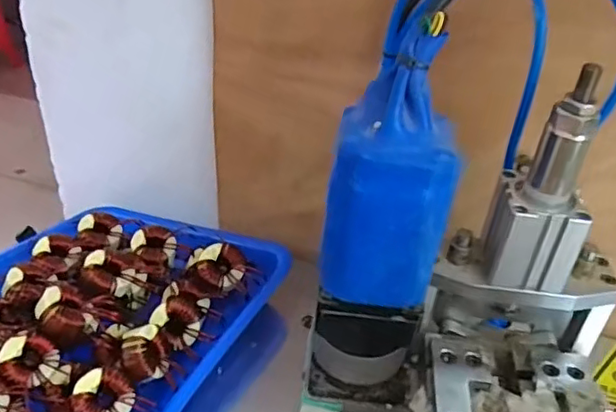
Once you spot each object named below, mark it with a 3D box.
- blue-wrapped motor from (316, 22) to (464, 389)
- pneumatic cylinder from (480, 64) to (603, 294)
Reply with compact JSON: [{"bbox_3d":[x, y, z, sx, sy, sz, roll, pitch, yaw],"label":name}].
[{"bbox_3d":[0.041,0.012,0.323,0.059,0.179,0.063,12,37,10],"label":"blue-wrapped motor"},{"bbox_3d":[0.130,-0.012,0.336,0.049,0.121,0.043,7,36,3],"label":"pneumatic cylinder"}]

